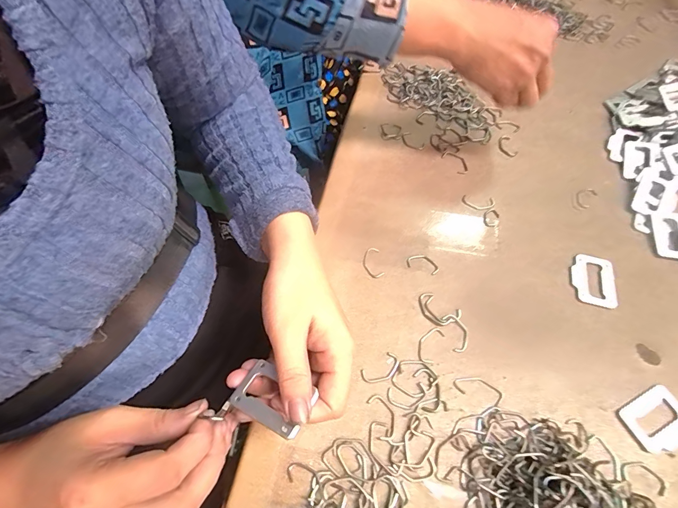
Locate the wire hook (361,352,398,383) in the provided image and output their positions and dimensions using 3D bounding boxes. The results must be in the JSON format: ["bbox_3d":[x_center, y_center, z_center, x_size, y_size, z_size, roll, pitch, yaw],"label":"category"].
[{"bbox_3d":[0.036,0.097,0.292,0.034,0.004,0.018,-29,66,-17],"label":"wire hook"}]

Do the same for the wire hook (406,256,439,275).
[{"bbox_3d":[0.083,0.009,0.342,0.032,0.004,0.016,18,62,8],"label":"wire hook"}]

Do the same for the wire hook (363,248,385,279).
[{"bbox_3d":[0.033,0.008,0.340,0.018,0.004,0.033,-7,62,-6],"label":"wire hook"}]

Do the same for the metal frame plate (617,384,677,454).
[{"bbox_3d":[0.258,0.134,0.279,0.054,0.004,0.040,-23,65,-14],"label":"metal frame plate"}]

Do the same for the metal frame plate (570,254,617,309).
[{"bbox_3d":[0.248,0.025,0.339,0.039,0.004,0.053,12,61,4],"label":"metal frame plate"}]

